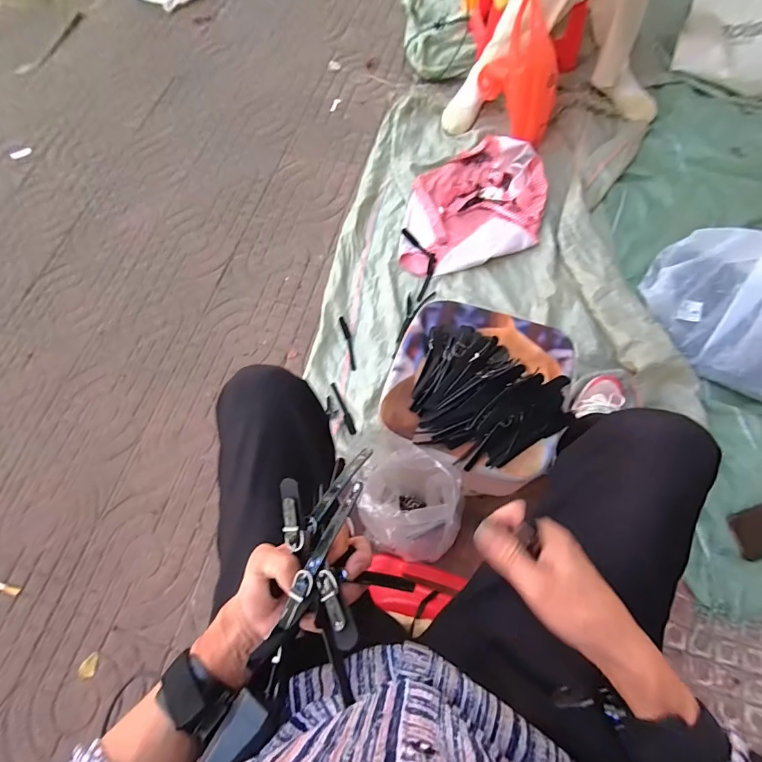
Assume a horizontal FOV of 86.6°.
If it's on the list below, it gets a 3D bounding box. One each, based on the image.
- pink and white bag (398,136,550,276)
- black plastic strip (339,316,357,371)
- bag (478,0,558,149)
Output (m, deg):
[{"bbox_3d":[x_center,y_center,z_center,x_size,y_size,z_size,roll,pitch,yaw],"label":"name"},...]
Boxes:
[{"bbox_3d":[0.246,-0.476,1.056,0.342,0.053,0.465,10,68,7],"label":"pink and white bag"},{"bbox_3d":[-0.074,-0.089,0.946,0.018,0.018,0.138,-15,67,-3],"label":"black plastic strip"},{"bbox_3d":[0.360,-0.789,1.027,0.109,0.283,0.232,-20,69,-6],"label":"bag"}]

